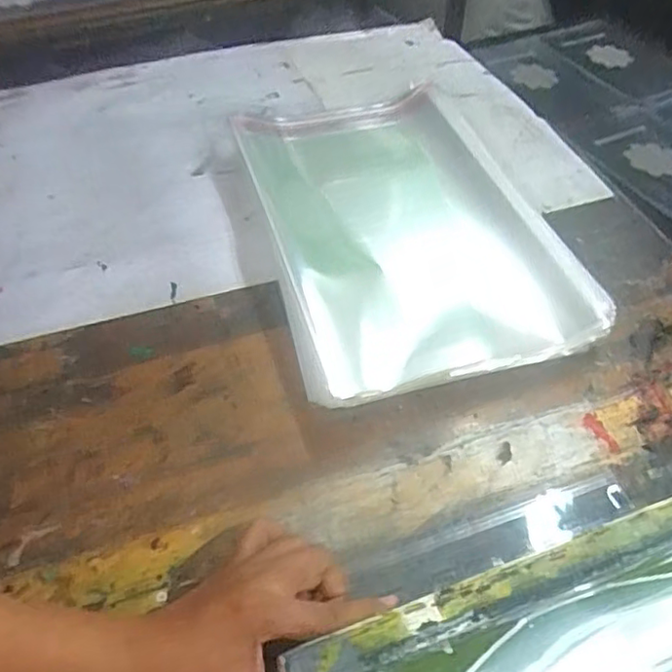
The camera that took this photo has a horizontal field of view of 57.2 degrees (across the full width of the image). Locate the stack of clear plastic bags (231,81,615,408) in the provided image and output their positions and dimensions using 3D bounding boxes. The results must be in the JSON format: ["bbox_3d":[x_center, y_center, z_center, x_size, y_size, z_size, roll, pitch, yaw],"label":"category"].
[{"bbox_3d":[0.066,-0.114,0.639,0.270,0.059,0.386,-12,52,-11],"label":"stack of clear plastic bags"}]

